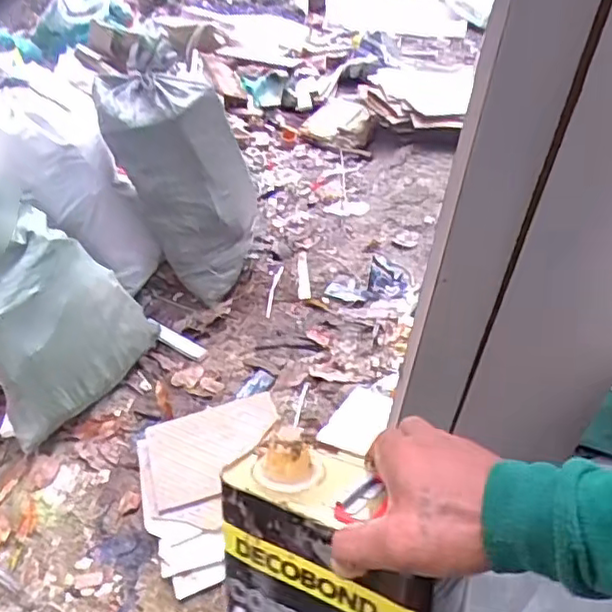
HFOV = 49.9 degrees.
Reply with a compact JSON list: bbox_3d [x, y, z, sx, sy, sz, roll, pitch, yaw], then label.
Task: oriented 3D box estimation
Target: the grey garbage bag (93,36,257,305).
[{"bbox_3d":[-0.346,-0.369,1.886,0.354,0.670,0.325,-13,37,-7],"label":"grey garbage bag"}]

